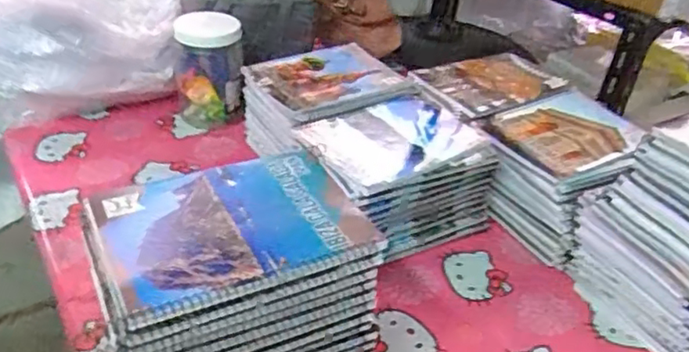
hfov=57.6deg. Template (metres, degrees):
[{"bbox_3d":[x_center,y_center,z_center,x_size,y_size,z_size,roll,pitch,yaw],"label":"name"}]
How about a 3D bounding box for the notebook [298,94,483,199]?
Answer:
[{"bbox_3d":[0.059,-0.045,0.765,0.204,0.014,0.143,-21,45,-28],"label":"notebook"}]

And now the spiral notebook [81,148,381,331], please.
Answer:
[{"bbox_3d":[-0.091,0.037,0.504,0.197,0.013,0.150,-14,38,-26],"label":"spiral notebook"}]

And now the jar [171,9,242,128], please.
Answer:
[{"bbox_3d":[-0.210,-0.160,0.961,0.093,0.155,0.082,-8,36,-17],"label":"jar"}]

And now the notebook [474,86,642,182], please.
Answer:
[{"bbox_3d":[0.285,-0.058,0.801,0.200,0.014,0.151,-21,45,-29],"label":"notebook"}]

